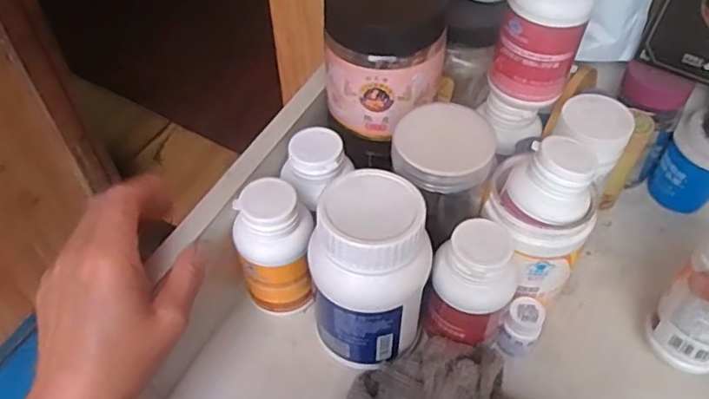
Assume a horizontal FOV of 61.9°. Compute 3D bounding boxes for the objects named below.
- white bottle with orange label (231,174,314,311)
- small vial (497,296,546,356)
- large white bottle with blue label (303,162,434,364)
[{"bbox_3d":[-0.053,0.038,0.407,0.048,0.110,0.041,-4,51,-2],"label":"white bottle with orange label"},{"bbox_3d":[0.115,0.090,0.408,0.024,0.041,0.027,28,56,22],"label":"small vial"},{"bbox_3d":[0.014,0.056,0.376,0.068,0.145,0.069,13,52,11],"label":"large white bottle with blue label"}]

